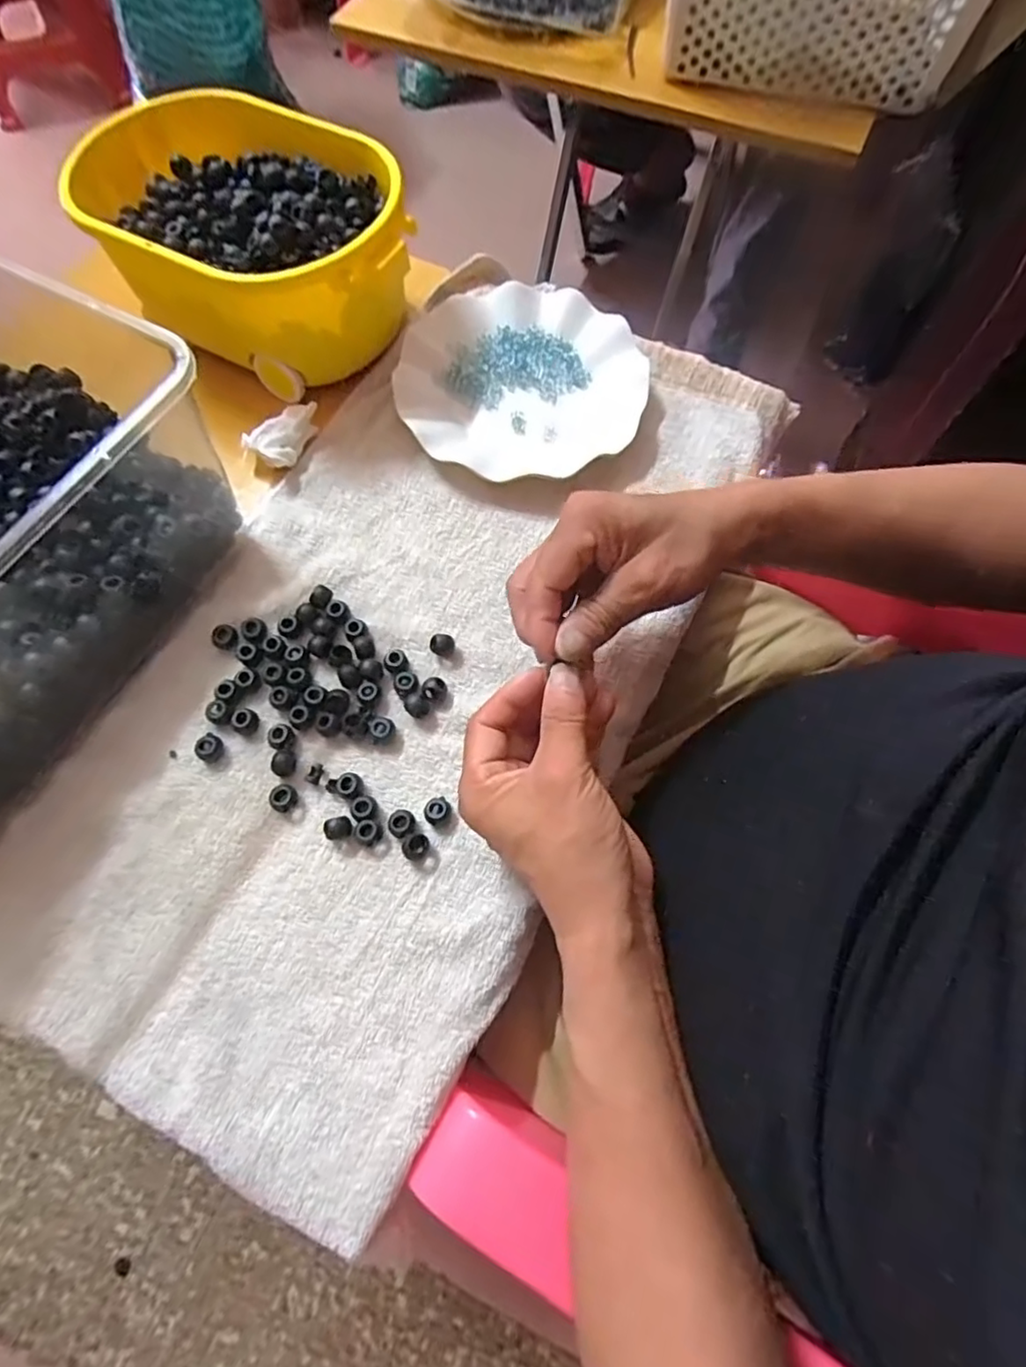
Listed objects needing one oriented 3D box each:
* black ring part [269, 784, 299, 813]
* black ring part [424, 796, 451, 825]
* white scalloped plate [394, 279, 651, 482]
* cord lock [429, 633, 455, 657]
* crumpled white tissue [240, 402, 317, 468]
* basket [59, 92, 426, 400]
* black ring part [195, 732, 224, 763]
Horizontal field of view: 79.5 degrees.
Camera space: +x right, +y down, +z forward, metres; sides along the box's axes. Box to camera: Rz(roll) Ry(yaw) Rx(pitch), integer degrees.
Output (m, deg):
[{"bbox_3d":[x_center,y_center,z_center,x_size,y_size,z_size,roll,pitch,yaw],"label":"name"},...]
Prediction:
[{"bbox_3d":[-0.134,0.066,0.360,0.014,0.012,0.015,0,68,1],"label":"black ring part"},{"bbox_3d":[-0.043,0.074,0.355,0.015,0.013,0.015,0,68,1],"label":"black ring part"},{"bbox_3d":[0.007,-0.234,0.472,0.179,0.024,0.179,0,68,1],"label":"white scalloped plate"},{"bbox_3d":[-0.045,-0.025,0.393,0.016,0.013,0.013,-23,70,-8],"label":"cord lock"},{"bbox_3d":[-0.163,-0.180,0.452,0.034,0.024,0.056,36,73,14],"label":"crumpled white tissue"},{"bbox_3d":[-0.185,-0.319,0.464,0.243,0.106,0.162,26,71,11],"label":"basket"},{"bbox_3d":[-0.182,0.039,0.370,0.012,0.011,0.015,17,69,8],"label":"black ring part"}]

